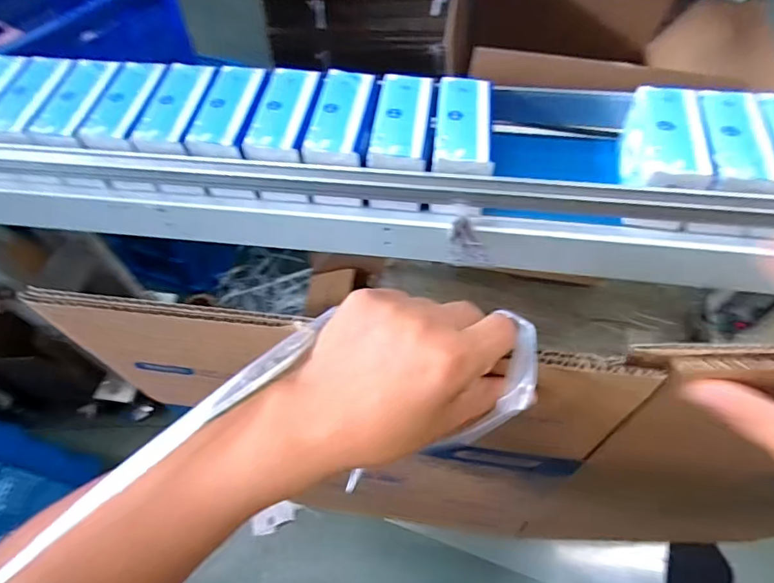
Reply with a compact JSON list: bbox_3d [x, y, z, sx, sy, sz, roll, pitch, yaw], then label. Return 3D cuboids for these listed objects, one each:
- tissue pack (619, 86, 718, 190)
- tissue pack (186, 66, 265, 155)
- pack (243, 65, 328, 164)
[{"bbox_3d":[0.314,-0.160,0.558,0.071,0.071,0.139,4,58,5],"label":"tissue pack"},{"bbox_3d":[-0.188,-0.217,0.583,0.060,0.024,0.132,6,59,7],"label":"tissue pack"},{"bbox_3d":[-0.118,-0.211,0.574,0.067,0.024,0.136,8,59,8],"label":"pack"}]

